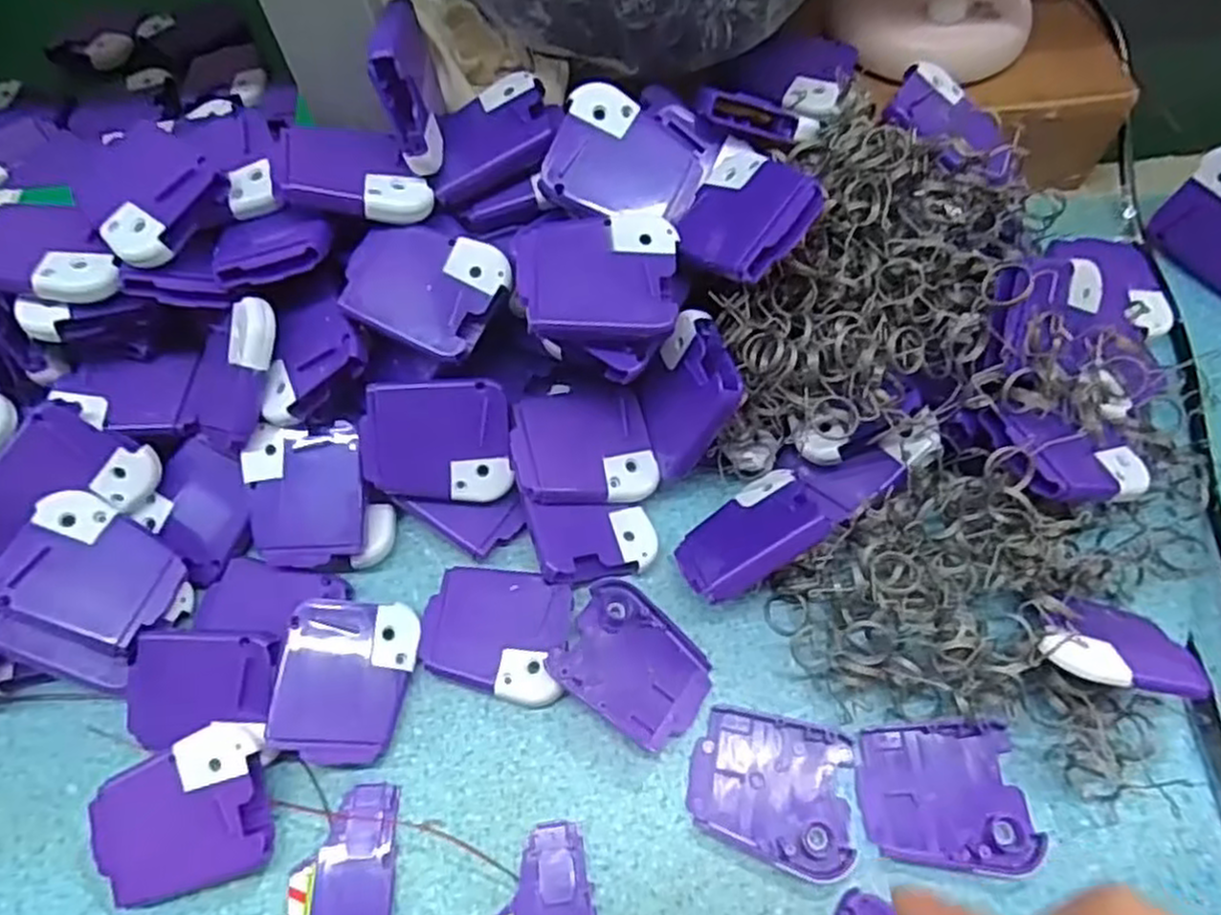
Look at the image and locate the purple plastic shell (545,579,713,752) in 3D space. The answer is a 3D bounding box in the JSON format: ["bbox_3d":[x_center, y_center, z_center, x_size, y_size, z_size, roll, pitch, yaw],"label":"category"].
[{"bbox_3d":[0.010,0.084,0.311,0.060,0.011,0.049,32,68,18],"label":"purple plastic shell"}]

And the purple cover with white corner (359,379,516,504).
[{"bbox_3d":[-0.073,-0.006,0.322,0.060,0.004,0.051,-3,102,-6],"label":"purple cover with white corner"}]

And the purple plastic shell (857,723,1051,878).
[{"bbox_3d":[0.127,0.128,0.288,0.061,0.005,0.050,-2,62,1],"label":"purple plastic shell"}]

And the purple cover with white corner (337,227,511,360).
[{"bbox_3d":[-0.077,-0.071,0.318,0.061,0.012,0.050,27,82,6],"label":"purple cover with white corner"}]

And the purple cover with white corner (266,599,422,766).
[{"bbox_3d":[-0.104,0.088,0.301,0.049,0.006,0.060,13,67,-20],"label":"purple cover with white corner"}]

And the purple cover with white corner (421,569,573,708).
[{"bbox_3d":[-0.048,0.072,0.316,0.059,0.006,0.050,7,63,6],"label":"purple cover with white corner"}]

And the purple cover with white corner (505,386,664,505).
[{"bbox_3d":[-0.012,-0.003,0.334,0.060,0.010,0.051,-11,77,-15],"label":"purple cover with white corner"}]

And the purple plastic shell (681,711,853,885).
[{"bbox_3d":[0.062,0.127,0.292,0.061,0.005,0.052,10,63,8],"label":"purple plastic shell"}]

